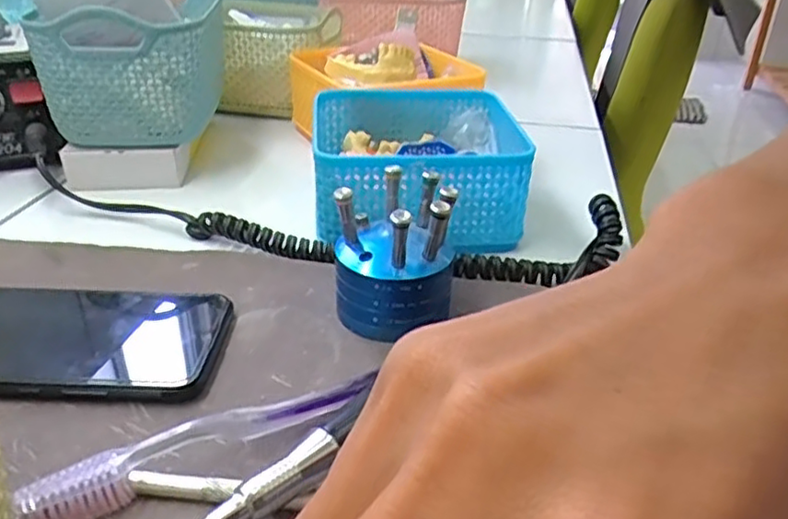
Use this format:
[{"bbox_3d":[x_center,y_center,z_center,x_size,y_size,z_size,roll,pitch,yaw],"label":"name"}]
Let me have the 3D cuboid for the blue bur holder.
[{"bbox_3d":[0.000,-0.004,0.329,0.057,0.068,0.058,-1,31,-4],"label":"blue bur holder"}]

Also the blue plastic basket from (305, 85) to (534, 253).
[{"bbox_3d":[0.013,-0.064,0.440,0.125,0.059,0.130,-2,31,-6],"label":"blue plastic basket"}]

